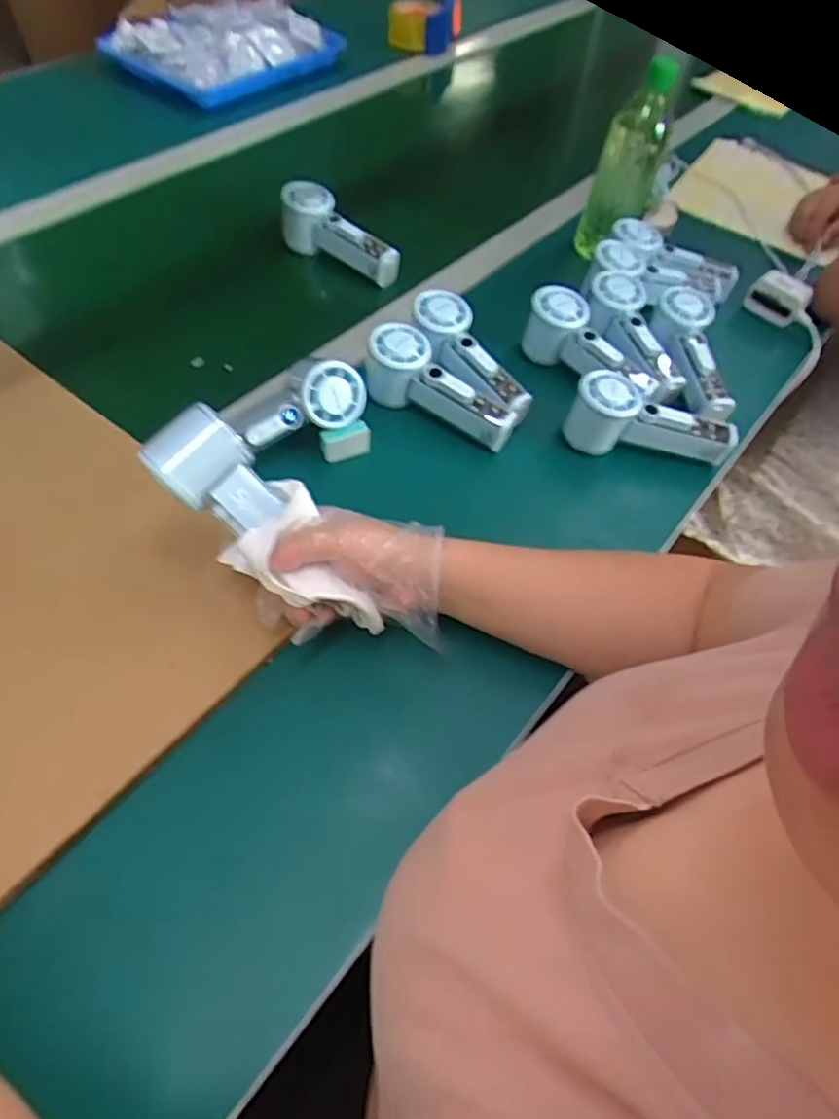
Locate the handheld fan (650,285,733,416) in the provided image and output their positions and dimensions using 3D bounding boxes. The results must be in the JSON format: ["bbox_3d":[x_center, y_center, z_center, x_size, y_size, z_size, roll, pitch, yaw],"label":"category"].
[{"bbox_3d":[0.282,-0.210,0.674,0.056,0.062,0.156,4,55,-2],"label":"handheld fan"}]

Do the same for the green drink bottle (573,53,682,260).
[{"bbox_3d":[0.240,-0.453,0.743,0.065,0.186,0.062,21,57,10],"label":"green drink bottle"}]

